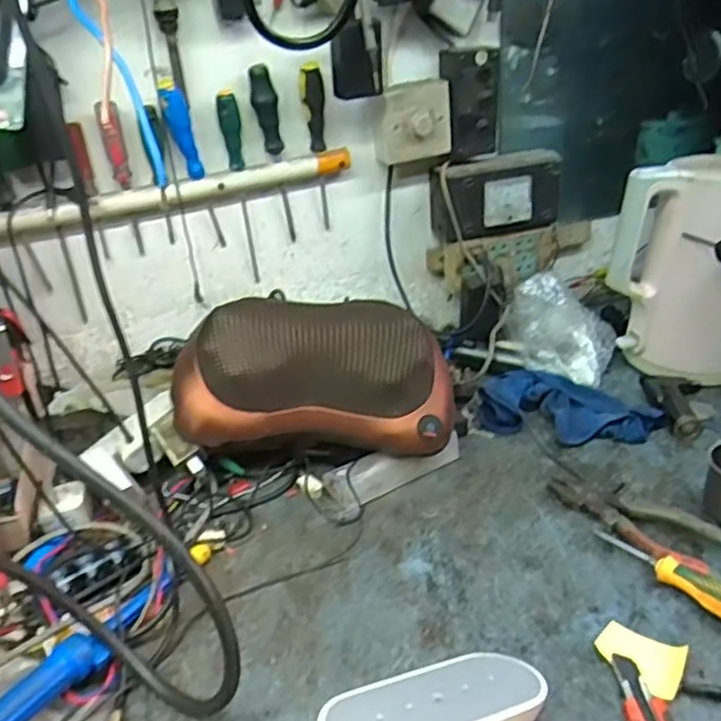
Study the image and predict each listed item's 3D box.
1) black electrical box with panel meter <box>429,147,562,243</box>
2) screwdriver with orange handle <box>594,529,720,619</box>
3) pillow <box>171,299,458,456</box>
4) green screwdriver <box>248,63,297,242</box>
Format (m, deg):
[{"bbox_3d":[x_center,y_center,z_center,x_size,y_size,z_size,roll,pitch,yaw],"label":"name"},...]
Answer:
[{"bbox_3d":[0.180,-0.223,0.926,0.166,0.100,0.066,-13,29,-14],"label":"black electrical box with panel meter"},{"bbox_3d":[0.270,0.179,0.596,0.023,0.032,0.152,-21,32,-27],"label":"screwdriver with orange handle"},{"bbox_3d":[-0.047,0.018,0.761,0.293,0.159,0.100,2,-5,-4],"label":"pillow"},{"bbox_3d":[-0.105,-0.243,0.830,0.028,0.205,0.028,-6,28,-1],"label":"green screwdriver"}]

